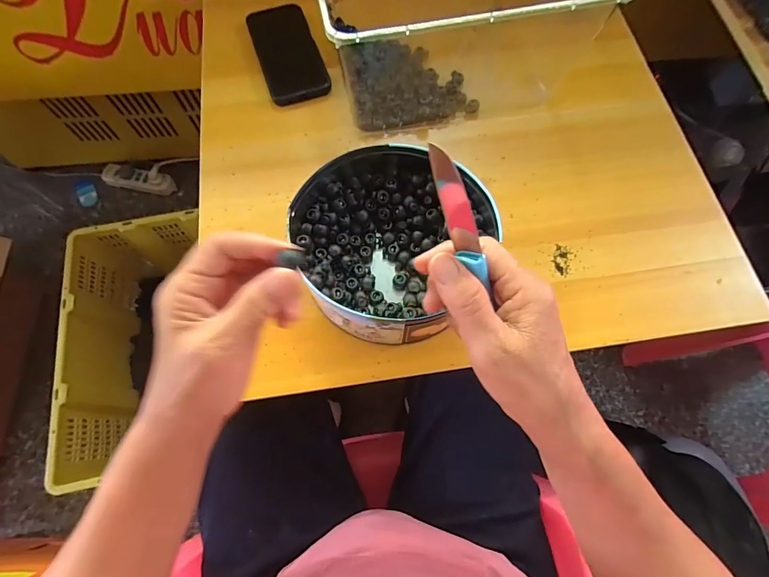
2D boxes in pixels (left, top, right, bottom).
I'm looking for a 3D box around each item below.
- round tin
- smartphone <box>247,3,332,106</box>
[{"bbox_3d":[0.003,-0.053,0.392,0.185,0.071,0.189,0,70,-1],"label":"round tin"},{"bbox_3d":[-0.130,-0.314,0.513,0.076,0.019,0.151,-20,72,-8],"label":"smartphone"}]

